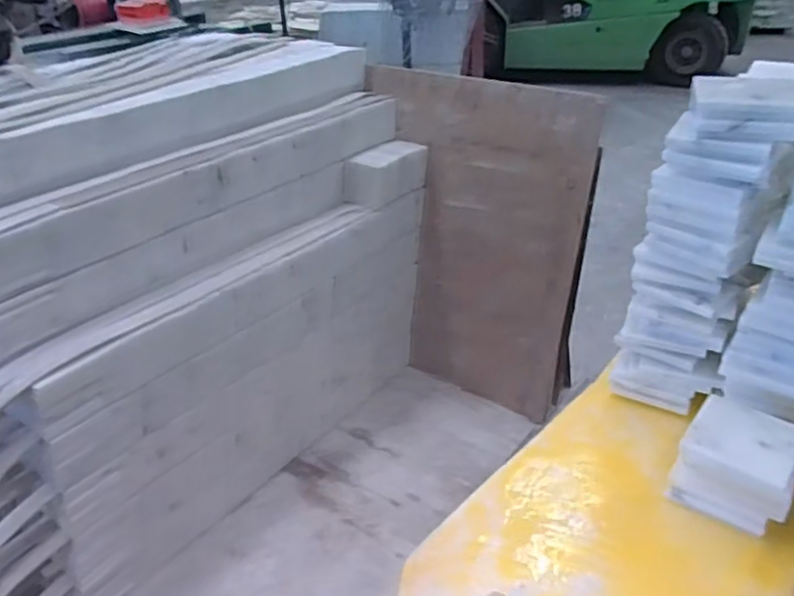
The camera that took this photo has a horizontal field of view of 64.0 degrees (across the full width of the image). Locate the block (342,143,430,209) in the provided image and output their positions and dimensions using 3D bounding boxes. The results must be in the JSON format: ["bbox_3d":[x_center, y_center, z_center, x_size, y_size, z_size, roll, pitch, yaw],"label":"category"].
[{"bbox_3d":[-0.023,-0.309,1.578,0.093,0.126,0.227,24,41,34],"label":"block"}]

